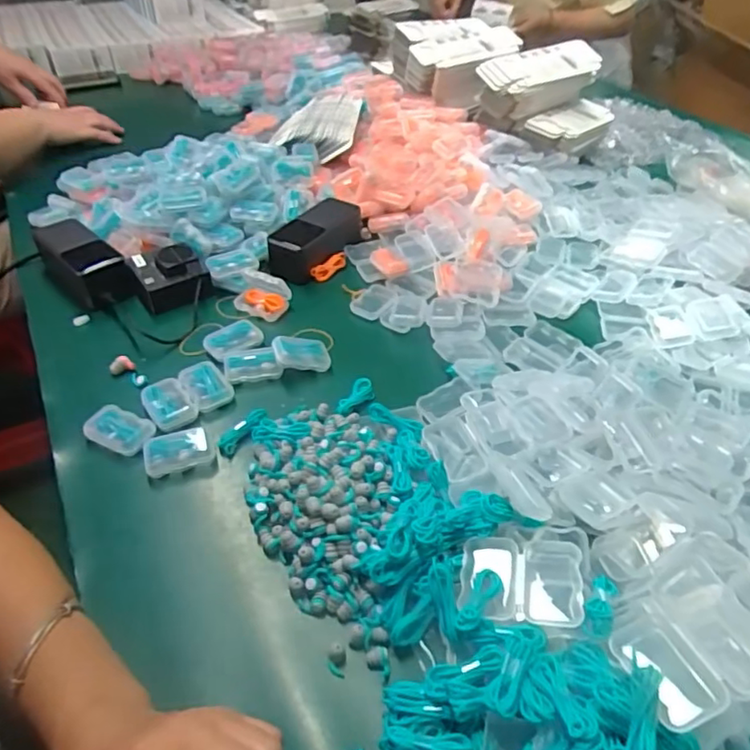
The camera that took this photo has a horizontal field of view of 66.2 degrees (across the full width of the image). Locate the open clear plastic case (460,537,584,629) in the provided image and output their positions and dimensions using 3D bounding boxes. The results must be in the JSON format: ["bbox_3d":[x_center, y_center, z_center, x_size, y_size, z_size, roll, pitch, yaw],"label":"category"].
[{"bbox_3d":[0.094,0.133,0.375,0.072,0.024,0.056,6,43,5],"label":"open clear plastic case"}]

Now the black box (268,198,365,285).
[{"bbox_3d":[-0.072,-0.172,0.712,0.064,0.041,0.135,21,46,20],"label":"black box"}]

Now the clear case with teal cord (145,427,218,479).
[{"bbox_3d":[-0.165,0.064,0.487,0.056,0.018,0.039,-14,45,-16],"label":"clear case with teal cord"}]

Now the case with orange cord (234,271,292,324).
[{"bbox_3d":[-0.126,-0.089,0.635,0.059,0.040,0.038,21,46,20],"label":"case with orange cord"}]

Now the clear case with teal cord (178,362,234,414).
[{"bbox_3d":[-0.159,0.011,0.543,0.036,0.015,0.054,-26,49,-26],"label":"clear case with teal cord"}]

